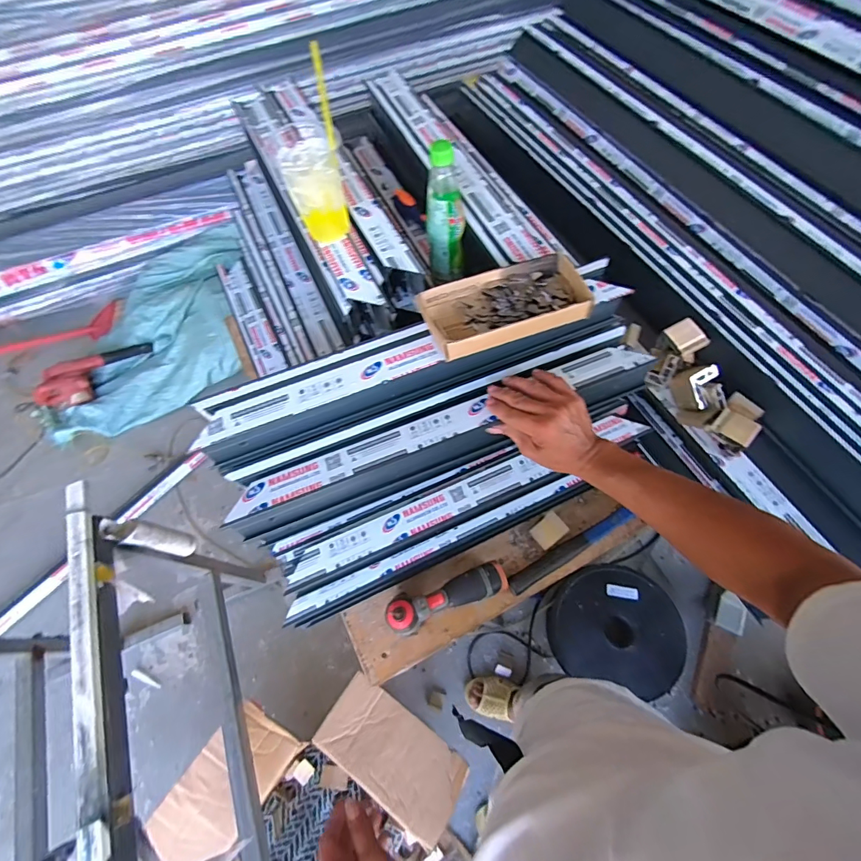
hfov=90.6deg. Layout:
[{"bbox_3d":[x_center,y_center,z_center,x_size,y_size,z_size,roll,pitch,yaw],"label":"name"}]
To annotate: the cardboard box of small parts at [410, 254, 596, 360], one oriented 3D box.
[{"bbox_3d":[0.090,-0.162,0.539,0.199,0.034,0.107,-19,64,-5],"label":"cardboard box of small parts"}]

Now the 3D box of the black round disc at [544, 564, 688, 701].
[{"bbox_3d":[0.525,0.571,1.232,0.358,0.150,0.318,13,66,10],"label":"black round disc"}]

